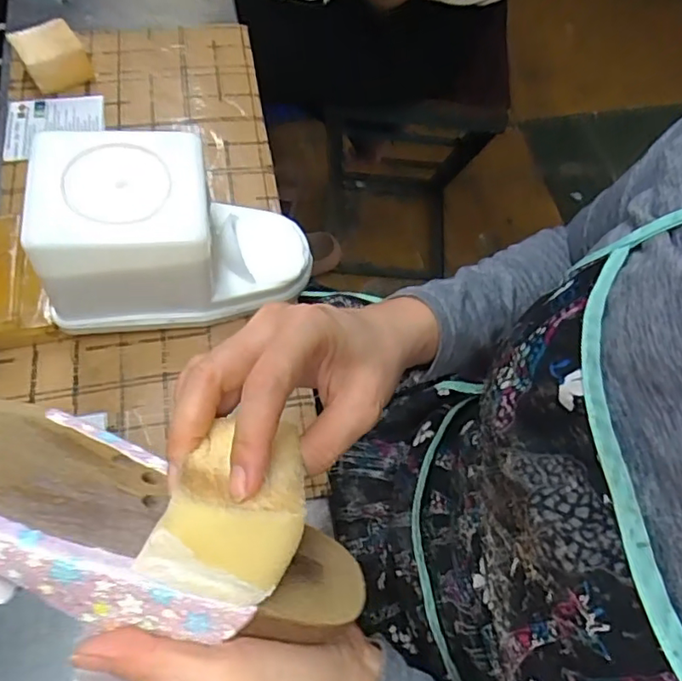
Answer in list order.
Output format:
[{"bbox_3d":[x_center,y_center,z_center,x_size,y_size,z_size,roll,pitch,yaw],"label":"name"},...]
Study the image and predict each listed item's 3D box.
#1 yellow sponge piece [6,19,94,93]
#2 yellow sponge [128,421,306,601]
[{"bbox_3d":[-0.269,-0.265,0.529,0.052,0.043,0.048,-29,69,-16],"label":"yellow sponge piece"},{"bbox_3d":[-0.039,0.063,0.219,0.052,0.031,0.071,22,67,10],"label":"yellow sponge"}]

